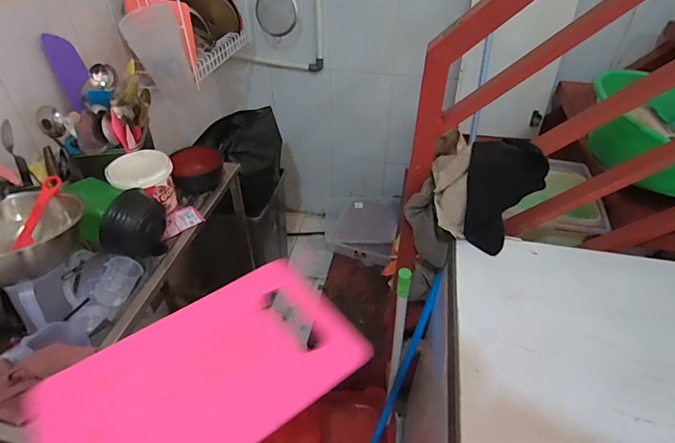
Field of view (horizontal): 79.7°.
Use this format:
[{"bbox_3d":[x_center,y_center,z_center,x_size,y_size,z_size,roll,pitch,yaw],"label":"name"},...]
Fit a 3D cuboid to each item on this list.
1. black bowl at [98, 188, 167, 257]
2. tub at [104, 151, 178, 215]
[{"bbox_3d":[-0.427,0.009,0.849,0.128,0.134,0.106,-22,45,-23],"label":"black bowl"},{"bbox_3d":[-0.443,-0.082,0.933,0.126,0.132,0.129,0,40,0],"label":"tub"}]

